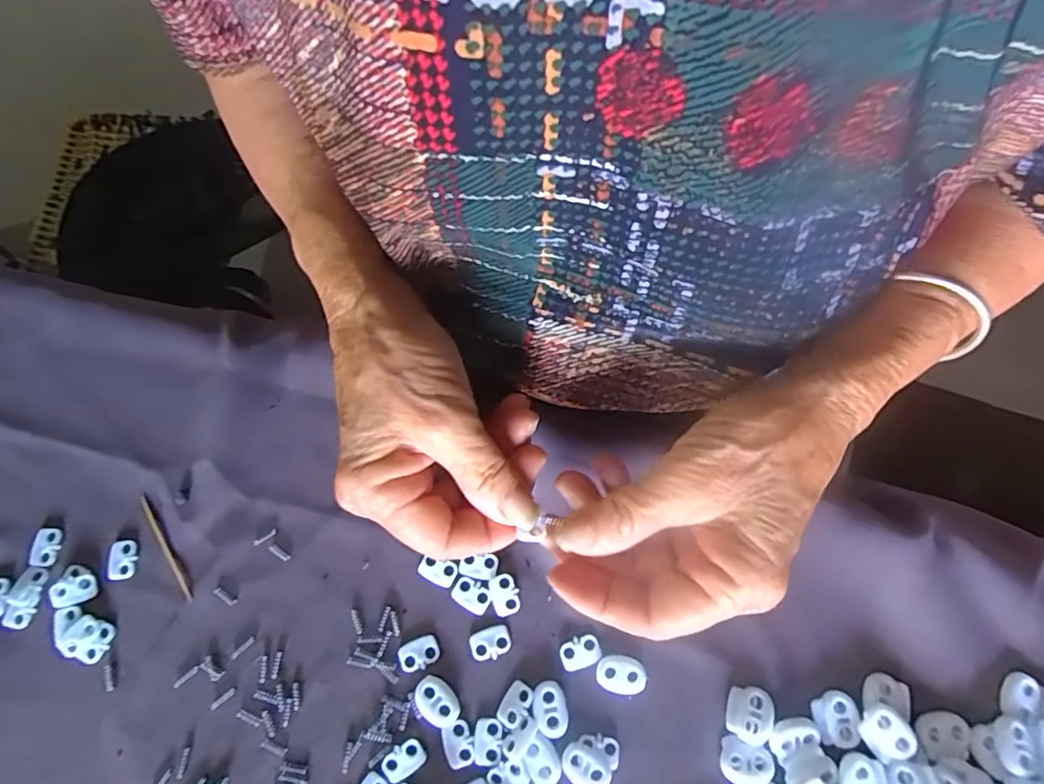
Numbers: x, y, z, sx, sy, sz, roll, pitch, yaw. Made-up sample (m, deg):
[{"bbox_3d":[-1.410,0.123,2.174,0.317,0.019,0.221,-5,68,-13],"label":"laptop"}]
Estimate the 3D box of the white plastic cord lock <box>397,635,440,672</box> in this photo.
[{"bbox_3d":[-0.049,0.123,0.264,0.019,0.004,0.013,-20,73,-5],"label":"white plastic cord lock"}]

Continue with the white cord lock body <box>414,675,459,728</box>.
[{"bbox_3d":[-0.039,0.141,0.257,0.017,0.004,0.023,-43,76,-11],"label":"white cord lock body"}]

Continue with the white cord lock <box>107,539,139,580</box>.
[{"bbox_3d":[-0.199,0.083,0.279,0.013,0.004,0.019,0,73,2],"label":"white cord lock"}]

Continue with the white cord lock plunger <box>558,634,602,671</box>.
[{"bbox_3d":[0.027,0.122,0.263,0.020,0.004,0.013,-22,73,-5],"label":"white cord lock plunger"}]

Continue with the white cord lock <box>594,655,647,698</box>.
[{"bbox_3d":[0.046,0.130,0.259,0.022,0.004,0.016,10,73,5],"label":"white cord lock"}]

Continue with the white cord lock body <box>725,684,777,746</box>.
[{"bbox_3d":[0.101,0.143,0.251,0.019,0.007,0.022,29,76,10],"label":"white cord lock body"}]

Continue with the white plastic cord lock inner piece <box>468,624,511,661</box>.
[{"bbox_3d":[-0.015,0.118,0.265,0.020,0.004,0.013,-20,73,-4],"label":"white plastic cord lock inner piece"}]

